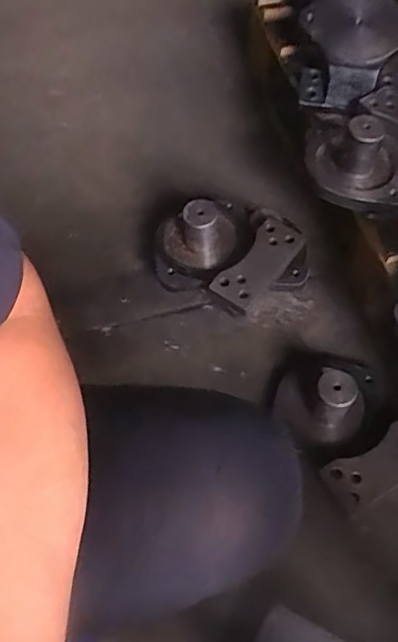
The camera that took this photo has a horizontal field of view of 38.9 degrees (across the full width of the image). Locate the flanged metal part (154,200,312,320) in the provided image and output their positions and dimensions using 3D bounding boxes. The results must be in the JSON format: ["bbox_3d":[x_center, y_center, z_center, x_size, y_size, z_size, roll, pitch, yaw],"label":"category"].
[{"bbox_3d":[0.036,-0.097,0.829,0.221,0.125,0.167,24,62,13],"label":"flanged metal part"}]

